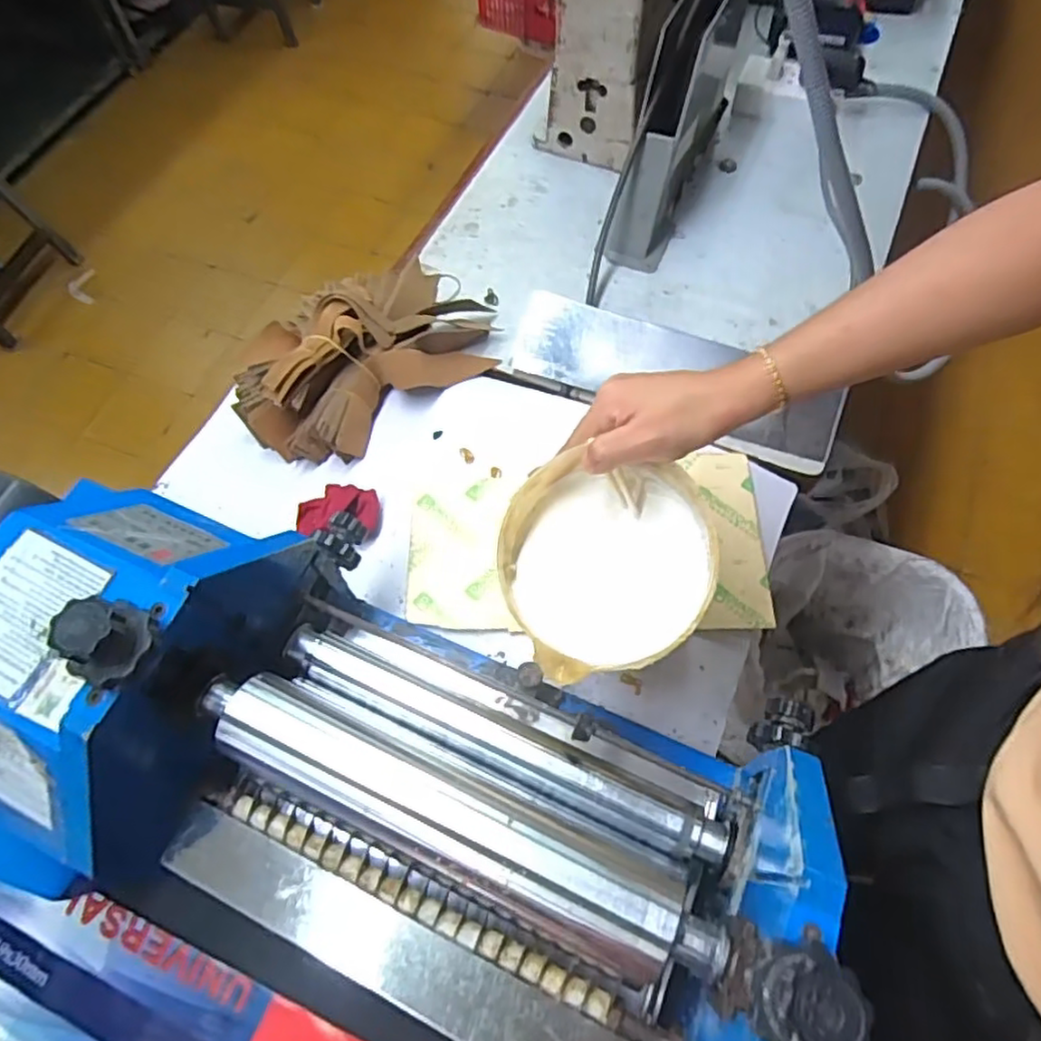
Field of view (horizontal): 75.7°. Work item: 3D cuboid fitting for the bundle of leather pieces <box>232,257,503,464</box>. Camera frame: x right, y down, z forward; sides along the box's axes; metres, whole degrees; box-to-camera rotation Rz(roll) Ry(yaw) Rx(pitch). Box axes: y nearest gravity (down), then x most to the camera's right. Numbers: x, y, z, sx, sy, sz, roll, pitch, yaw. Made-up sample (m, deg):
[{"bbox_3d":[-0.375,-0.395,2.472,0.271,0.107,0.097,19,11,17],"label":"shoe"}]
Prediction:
[{"bbox_3d":[-0.168,-0.182,0.679,0.260,0.091,0.169,-40,69,-16],"label":"bundle of leather pieces"}]

